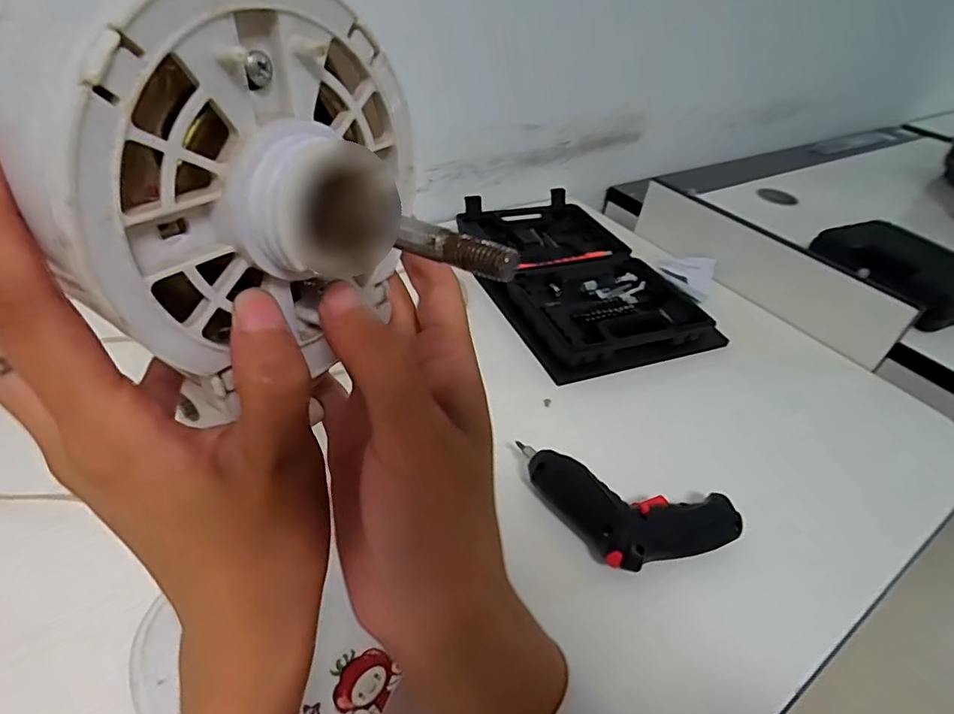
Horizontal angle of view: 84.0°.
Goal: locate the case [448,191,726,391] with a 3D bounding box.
[{"bbox_3d":[0.128,-0.116,0.723,0.244,0.048,0.359,-14,44,-23],"label":"case"}]

